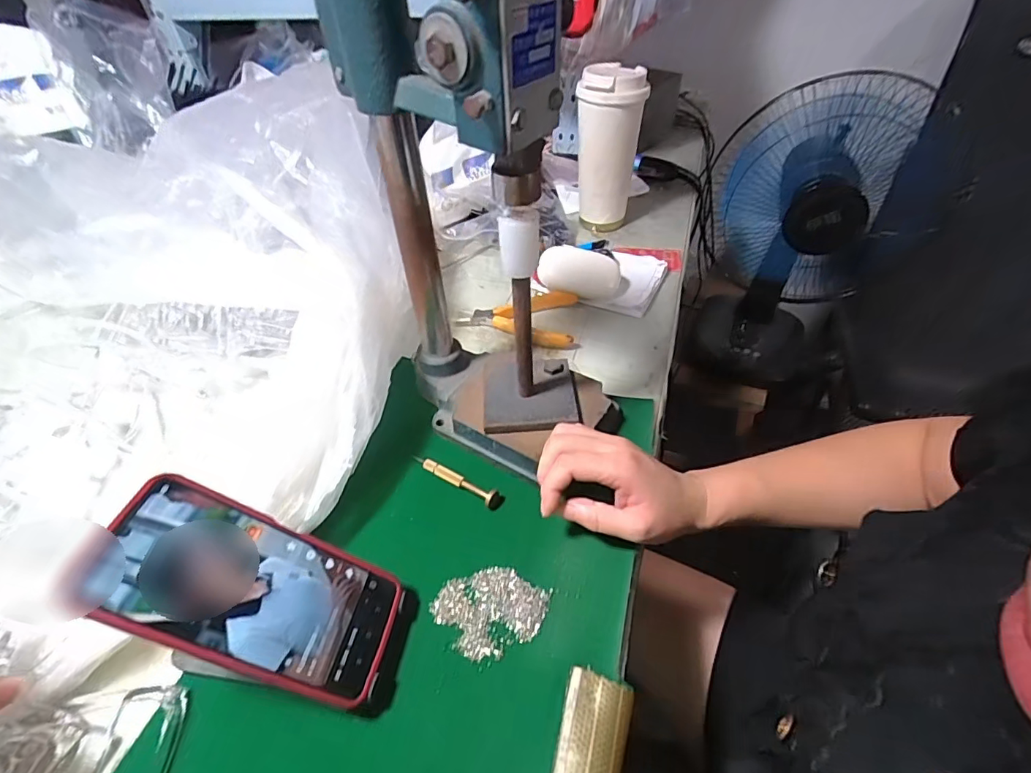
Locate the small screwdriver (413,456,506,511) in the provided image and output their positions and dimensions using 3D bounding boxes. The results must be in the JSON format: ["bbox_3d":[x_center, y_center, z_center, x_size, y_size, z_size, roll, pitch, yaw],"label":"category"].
[{"bbox_3d":[-0.050,0.076,0.412,0.085,0.013,0.015,22,50,22],"label":"small screwdriver"}]

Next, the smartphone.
[{"bbox_3d":[-0.150,0.119,0.291,0.168,0.006,0.079,33,43,-20],"label":"smartphone"}]

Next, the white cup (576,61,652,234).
[{"bbox_3d":[0.116,-0.301,0.632,0.077,0.181,0.076,5,46,6],"label":"white cup"}]

